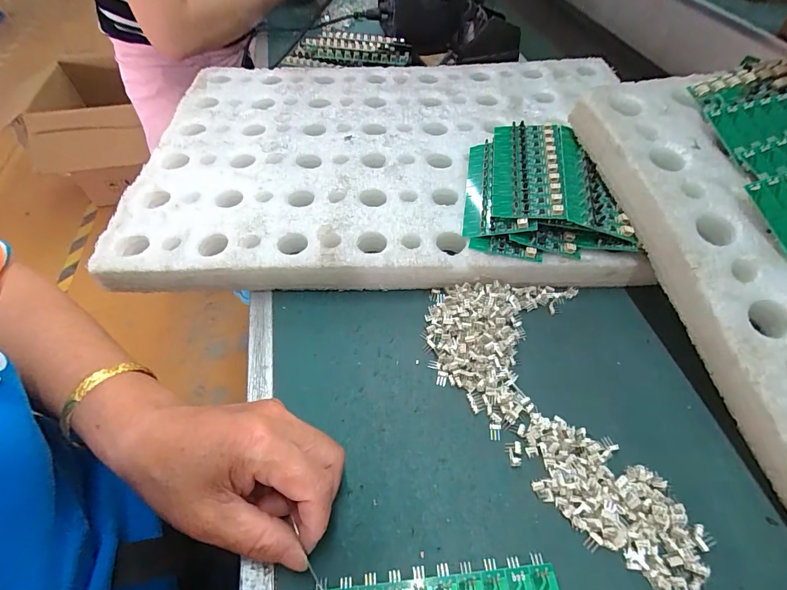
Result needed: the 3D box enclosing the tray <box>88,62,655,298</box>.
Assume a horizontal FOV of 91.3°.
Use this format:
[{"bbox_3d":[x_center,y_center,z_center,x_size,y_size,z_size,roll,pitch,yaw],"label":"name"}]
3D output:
[{"bbox_3d":[0.004,-0.158,0.441,0.534,0.043,0.369,-2,53,0],"label":"tray"}]

